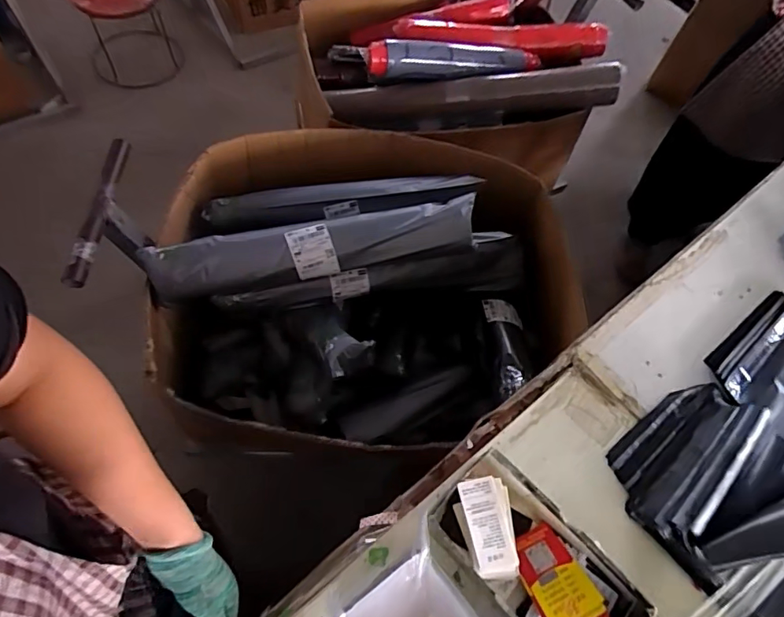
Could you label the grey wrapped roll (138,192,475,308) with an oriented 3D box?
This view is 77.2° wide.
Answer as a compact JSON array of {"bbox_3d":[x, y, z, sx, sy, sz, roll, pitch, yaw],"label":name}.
[{"bbox_3d":[-0.117,-0.115,0.930,0.591,0.080,0.096,-12,65,-13],"label":"grey wrapped roll"}]

